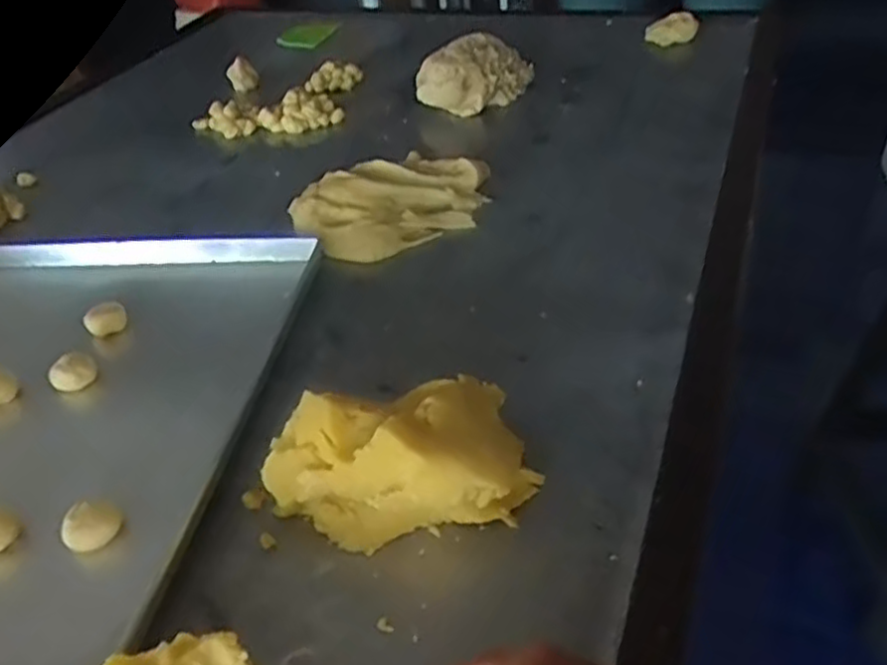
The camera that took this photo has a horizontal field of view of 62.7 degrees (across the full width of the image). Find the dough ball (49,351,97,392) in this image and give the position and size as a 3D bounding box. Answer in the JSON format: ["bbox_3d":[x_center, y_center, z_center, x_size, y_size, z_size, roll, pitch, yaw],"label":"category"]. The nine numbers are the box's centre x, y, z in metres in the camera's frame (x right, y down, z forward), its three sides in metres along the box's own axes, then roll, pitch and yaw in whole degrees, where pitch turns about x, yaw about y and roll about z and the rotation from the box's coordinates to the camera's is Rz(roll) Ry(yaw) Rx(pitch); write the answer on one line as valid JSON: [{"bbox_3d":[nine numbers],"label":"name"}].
[{"bbox_3d":[-0.347,0.039,0.683,0.039,0.036,0.032,-30,45,-26],"label":"dough ball"}]

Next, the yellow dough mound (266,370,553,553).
[{"bbox_3d":[-0.036,0.090,0.541,0.193,0.085,0.112,-13,40,-8],"label":"yellow dough mound"}]

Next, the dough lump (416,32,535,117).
[{"bbox_3d":[0.052,-0.407,1.145,0.133,0.085,0.193,14,43,23],"label":"dough lump"}]

